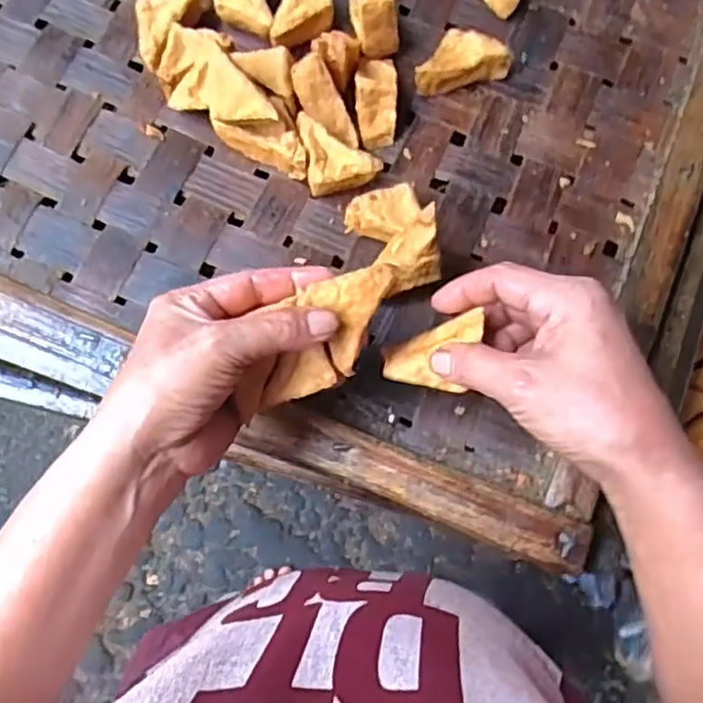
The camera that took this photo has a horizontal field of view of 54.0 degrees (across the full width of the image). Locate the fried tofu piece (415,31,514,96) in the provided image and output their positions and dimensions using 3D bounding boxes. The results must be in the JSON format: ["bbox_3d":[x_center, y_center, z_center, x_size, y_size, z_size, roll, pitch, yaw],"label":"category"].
[{"bbox_3d":[0.081,-0.220,0.518,0.071,0.020,0.037,-14,75,-4],"label":"fried tofu piece"}]

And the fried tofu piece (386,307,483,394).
[{"bbox_3d":[0.046,-0.003,0.399,0.050,0.031,0.043,11,75,3],"label":"fried tofu piece"}]

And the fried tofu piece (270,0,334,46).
[{"bbox_3d":[-0.033,-0.265,0.528,0.039,0.020,0.073,15,75,4],"label":"fried tofu piece"}]

